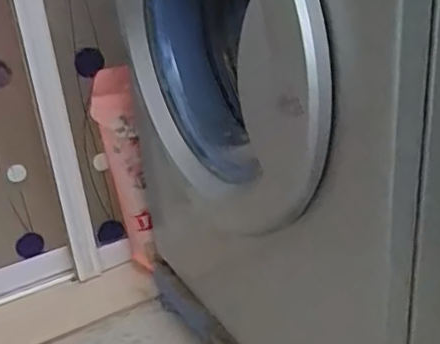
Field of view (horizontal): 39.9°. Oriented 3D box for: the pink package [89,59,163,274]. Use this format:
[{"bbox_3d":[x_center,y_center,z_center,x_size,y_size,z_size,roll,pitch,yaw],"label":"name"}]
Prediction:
[{"bbox_3d":[-0.175,-0.002,1.174,0.088,0.390,0.045,5,26,24],"label":"pink package"}]

